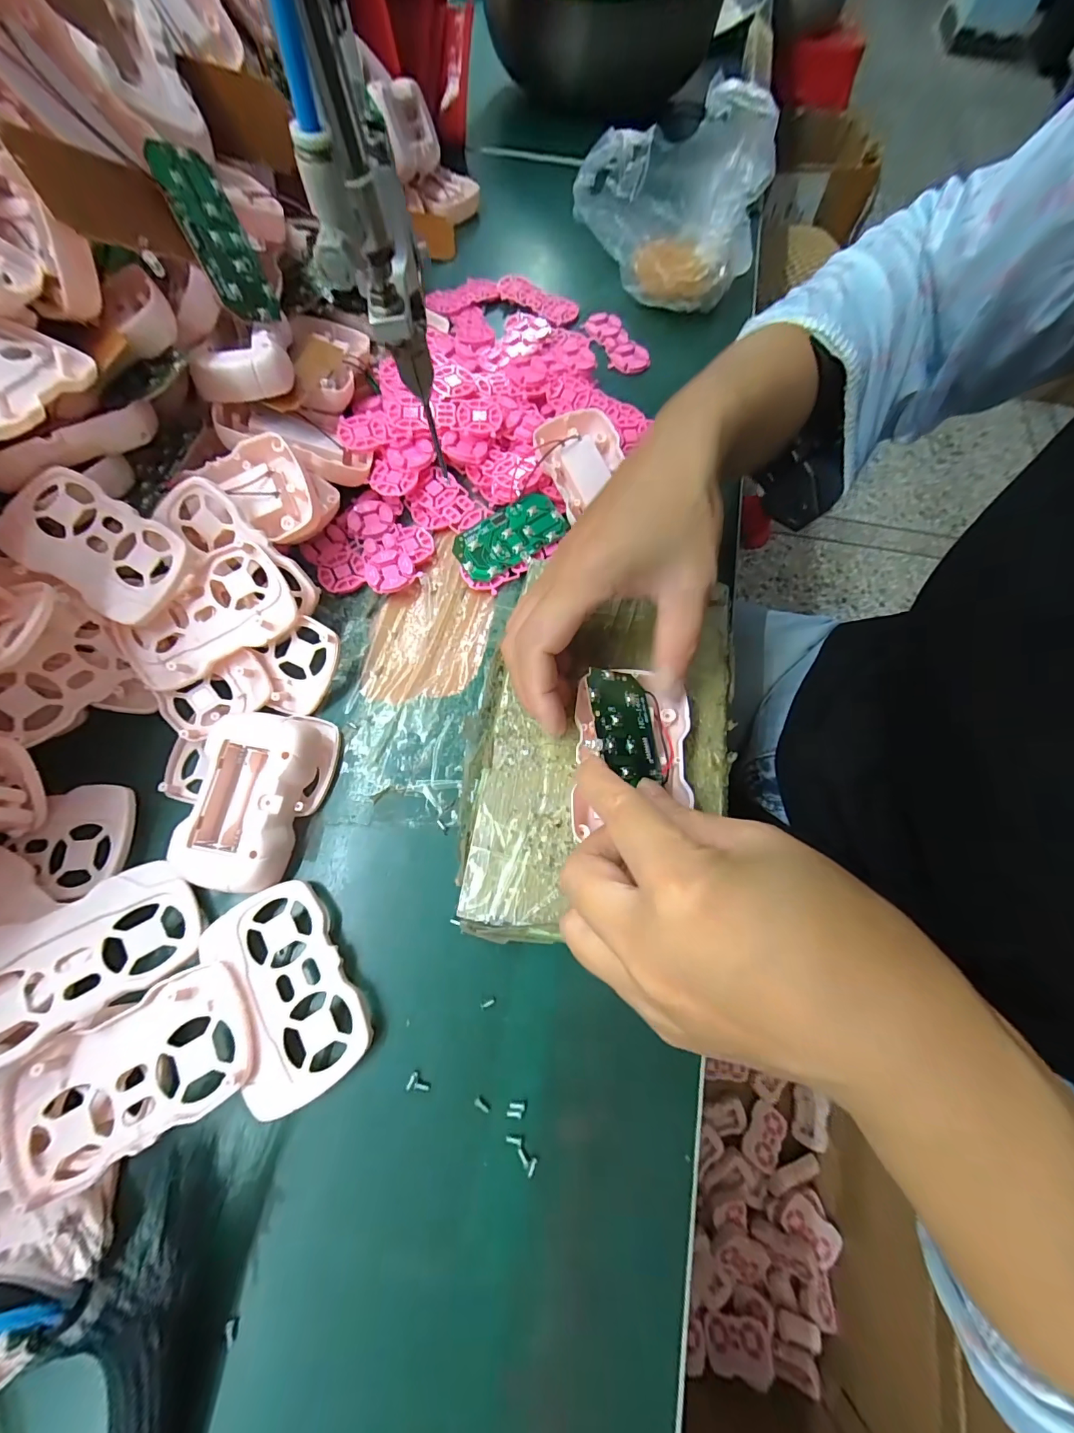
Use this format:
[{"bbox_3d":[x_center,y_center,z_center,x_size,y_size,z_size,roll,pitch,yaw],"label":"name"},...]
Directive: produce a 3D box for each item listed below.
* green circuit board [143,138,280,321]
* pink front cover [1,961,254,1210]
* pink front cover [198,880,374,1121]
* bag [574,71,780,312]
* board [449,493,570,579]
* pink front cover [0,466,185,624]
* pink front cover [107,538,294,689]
[{"bbox_3d":[-0.175,-0.261,0.247,0.004,0.070,0.035,12,46,40],"label":"green circuit board"},{"bbox_3d":[-0.169,0.149,0.187,0.091,0.013,0.053,-27,72,-11],"label":"pink front cover"},{"bbox_3d":[-0.114,0.124,0.208,0.051,0.017,0.087,-30,73,-12],"label":"pink front cover"},{"bbox_3d":[0.109,-0.415,0.362,0.147,0.091,0.107,10,69,2],"label":"bag"},{"bbox_3d":[-0.018,-0.119,0.297,0.074,0.004,0.039,-31,83,-8],"label":"board"},{"bbox_3d":[-0.225,-0.086,0.232,0.081,0.011,0.053,30,83,-2],"label":"pink front cover"},{"bbox_3d":[-0.178,-0.053,0.248,0.088,0.015,0.051,-35,91,-7],"label":"pink front cover"}]

